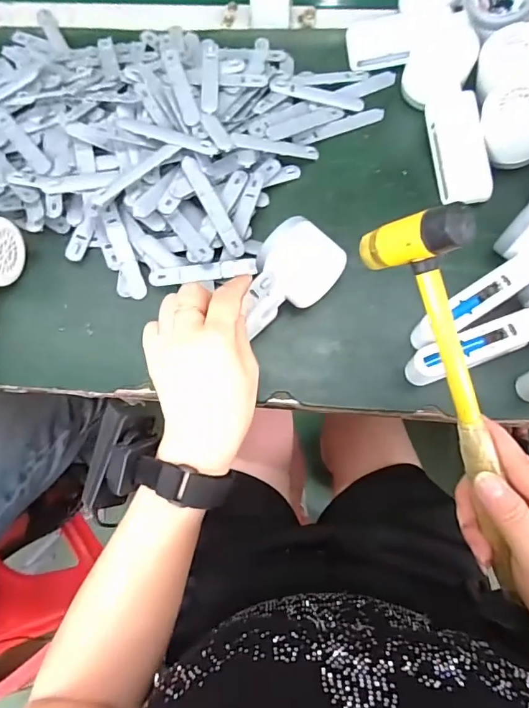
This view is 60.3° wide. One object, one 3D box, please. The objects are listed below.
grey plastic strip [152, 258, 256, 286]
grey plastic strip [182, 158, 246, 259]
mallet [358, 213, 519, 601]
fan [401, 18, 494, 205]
[{"bbox_3d":[-0.053,-0.072,0.399,0.092,0.004,0.018,-8,71,-4],"label":"grey plastic strip"},{"bbox_3d":[-0.045,-0.128,0.396,0.014,0.004,0.095,-29,92,-7],"label":"grey plastic strip"},{"bbox_3d":[0.121,0.038,0.273,0.037,0.056,0.244,-22,101,-5],"label":"mallet"},{"bbox_3d":[0.170,-0.229,0.428,0.058,0.044,0.182,-3,71,1],"label":"fan"}]

